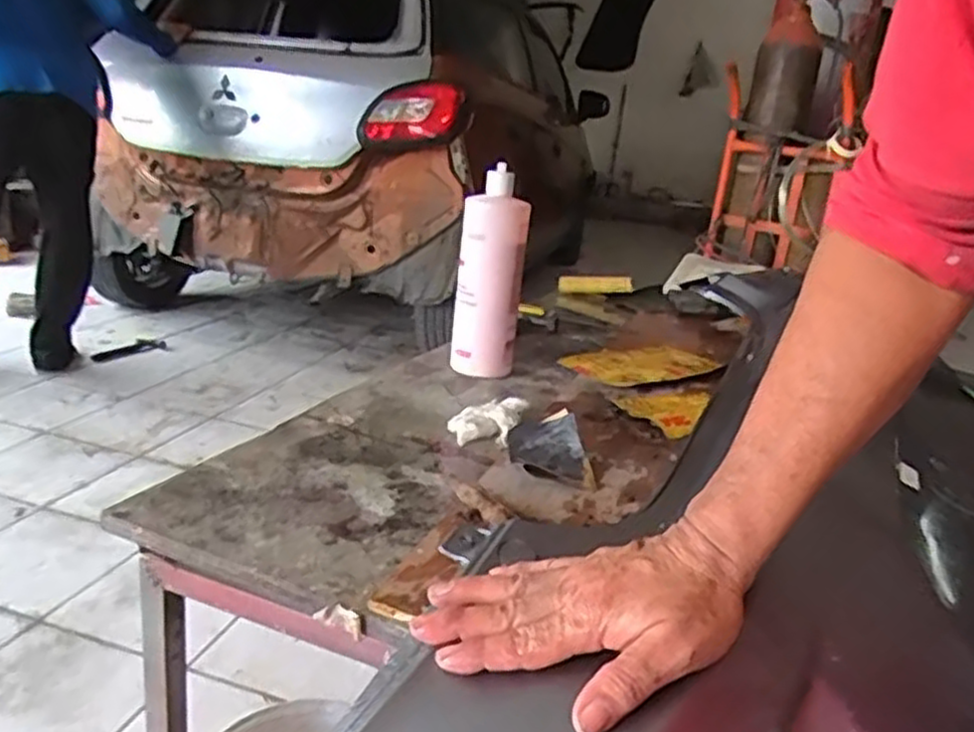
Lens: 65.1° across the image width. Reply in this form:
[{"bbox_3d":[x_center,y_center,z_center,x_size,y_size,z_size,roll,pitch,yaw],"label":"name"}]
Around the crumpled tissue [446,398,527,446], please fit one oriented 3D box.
[{"bbox_3d":[-0.001,0.056,0.804,0.066,0.023,0.100,11,18,13],"label":"crumpled tissue"}]

